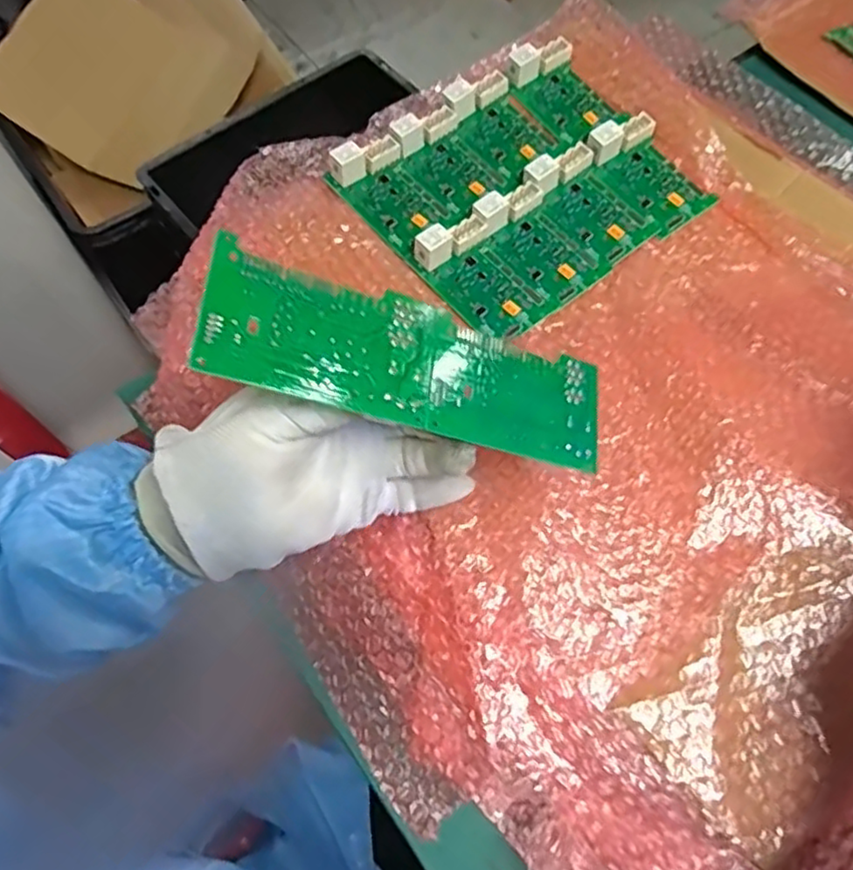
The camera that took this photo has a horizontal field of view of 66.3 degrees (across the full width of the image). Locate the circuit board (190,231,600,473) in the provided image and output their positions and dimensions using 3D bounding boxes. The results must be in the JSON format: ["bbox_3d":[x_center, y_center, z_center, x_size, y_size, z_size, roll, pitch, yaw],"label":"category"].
[{"bbox_3d":[0.001,-0.030,0.292,0.194,0.005,0.056,14,72,-27],"label":"circuit board"}]

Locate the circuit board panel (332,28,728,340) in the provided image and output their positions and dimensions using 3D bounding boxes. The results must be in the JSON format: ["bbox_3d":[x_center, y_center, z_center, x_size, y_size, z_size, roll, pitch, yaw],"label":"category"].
[{"bbox_3d":[0.072,-0.191,0.487,0.221,0.027,0.191,-36,71,-15],"label":"circuit board panel"}]

